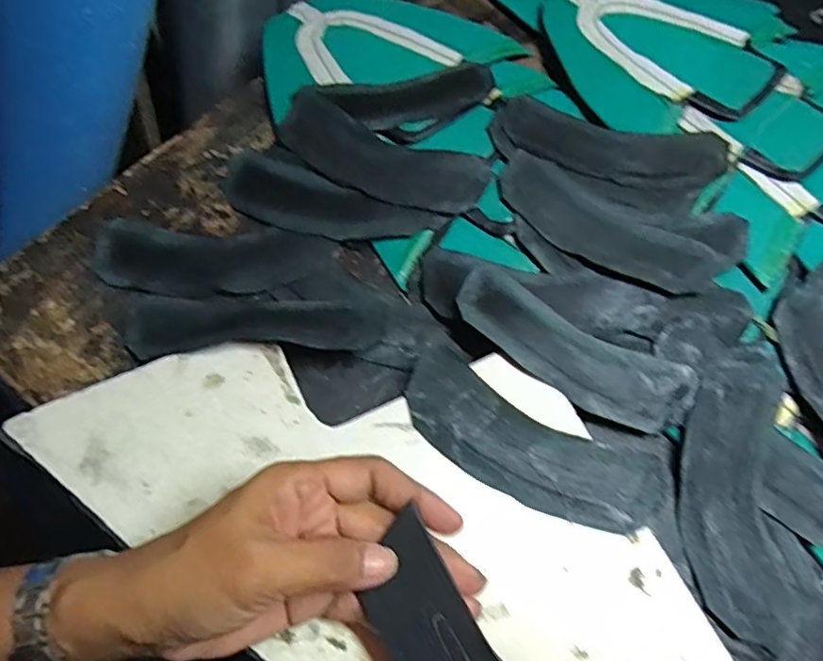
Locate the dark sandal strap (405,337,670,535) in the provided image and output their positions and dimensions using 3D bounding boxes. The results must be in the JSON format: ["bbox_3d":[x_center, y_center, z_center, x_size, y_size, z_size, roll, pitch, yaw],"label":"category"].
[{"bbox_3d":[0.063,0.062,0.306,0.145,0.007,0.060,31,71,11],"label":"dark sandal strap"}]

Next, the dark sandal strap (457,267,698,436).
[{"bbox_3d":[0.094,0.011,0.332,0.144,0.008,0.052,28,71,10],"label":"dark sandal strap"}]

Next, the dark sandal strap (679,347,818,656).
[{"bbox_3d":[0.184,0.088,0.315,0.064,0.013,0.156,2,68,0],"label":"dark sandal strap"}]

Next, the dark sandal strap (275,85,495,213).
[{"bbox_3d":[-0.025,-0.124,0.393,0.156,0.011,0.061,28,71,10],"label":"dark sandal strap"}]

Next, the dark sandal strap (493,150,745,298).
[{"bbox_3d":[0.133,-0.067,0.365,0.158,0.006,0.069,19,69,7],"label":"dark sandal strap"}]

